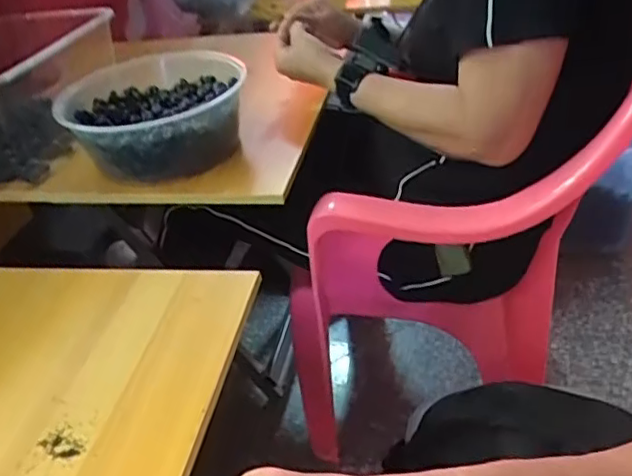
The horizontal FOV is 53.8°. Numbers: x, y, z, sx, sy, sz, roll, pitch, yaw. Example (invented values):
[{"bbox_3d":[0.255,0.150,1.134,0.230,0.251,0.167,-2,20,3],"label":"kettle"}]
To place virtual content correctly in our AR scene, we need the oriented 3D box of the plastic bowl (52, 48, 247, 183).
[{"bbox_3d":[-0.209,-0.179,0.847,0.218,0.087,0.267,-8,35,0],"label":"plastic bowl"}]

